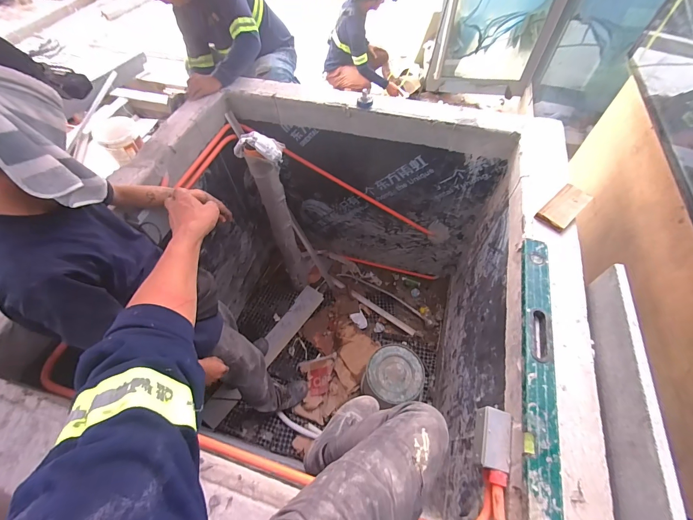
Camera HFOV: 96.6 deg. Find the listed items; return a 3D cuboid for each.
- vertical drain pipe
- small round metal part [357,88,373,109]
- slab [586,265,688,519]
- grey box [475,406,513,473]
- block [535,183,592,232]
[{"bbox_3d":[-0.308,-0.158,1.502,0.165,0.960,0.125,-19,58,-11],"label":"vertical drain pipe"},{"bbox_3d":[0.071,-0.632,1.212,0.063,0.056,0.049,2,57,3],"label":"small round metal part"},{"bbox_3d":[0.515,0.341,0.553,0.017,0.140,0.748,14,59,10],"label":"slab"},{"bbox_3d":[0.313,0.380,0.656,0.062,0.027,0.112,13,58,10],"label":"grey box"},{"bbox_3d":[0.633,-0.156,0.896,0.175,0.017,0.078,-37,63,-21],"label":"block"}]

